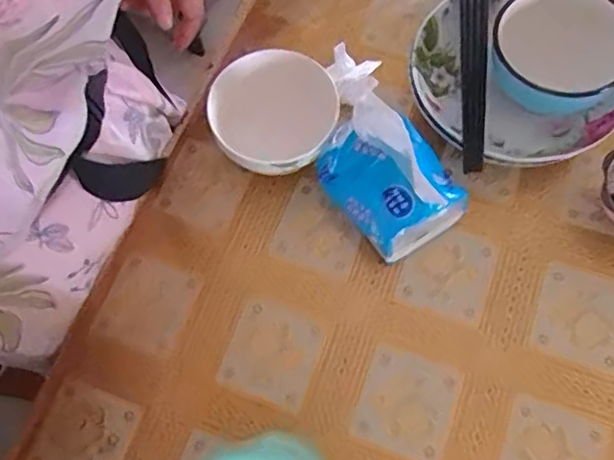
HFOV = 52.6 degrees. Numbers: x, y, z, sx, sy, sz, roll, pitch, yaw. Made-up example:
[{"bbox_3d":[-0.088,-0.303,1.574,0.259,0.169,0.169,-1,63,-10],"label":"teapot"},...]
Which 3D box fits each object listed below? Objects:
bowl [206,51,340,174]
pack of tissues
[{"bbox_3d":[-0.031,-0.097,0.577,0.112,0.067,0.110,0,69,0],"label":"bowl"},{"bbox_3d":[0.069,-0.050,0.530,0.082,0.118,0.127,-35,73,-12],"label":"pack of tissues"}]

